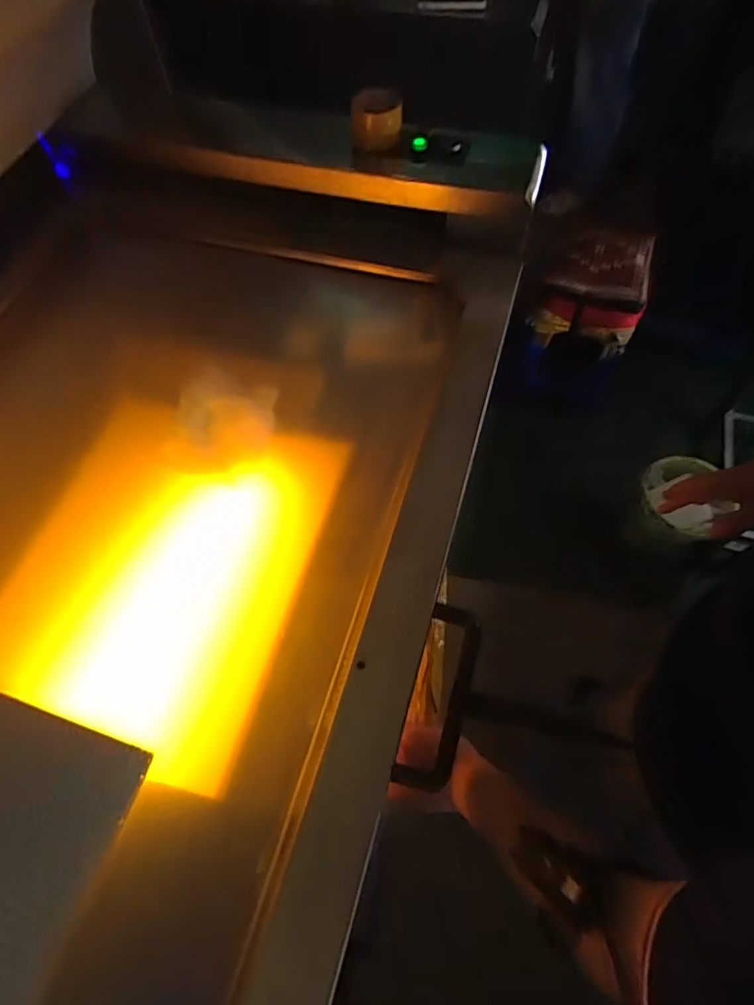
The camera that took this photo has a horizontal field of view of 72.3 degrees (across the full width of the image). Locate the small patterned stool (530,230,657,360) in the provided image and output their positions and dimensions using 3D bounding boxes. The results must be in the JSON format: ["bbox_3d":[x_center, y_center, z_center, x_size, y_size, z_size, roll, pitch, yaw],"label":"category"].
[{"bbox_3d":[0.644,-0.632,1.563,0.283,0.270,0.265,17,65,10],"label":"small patterned stool"}]

